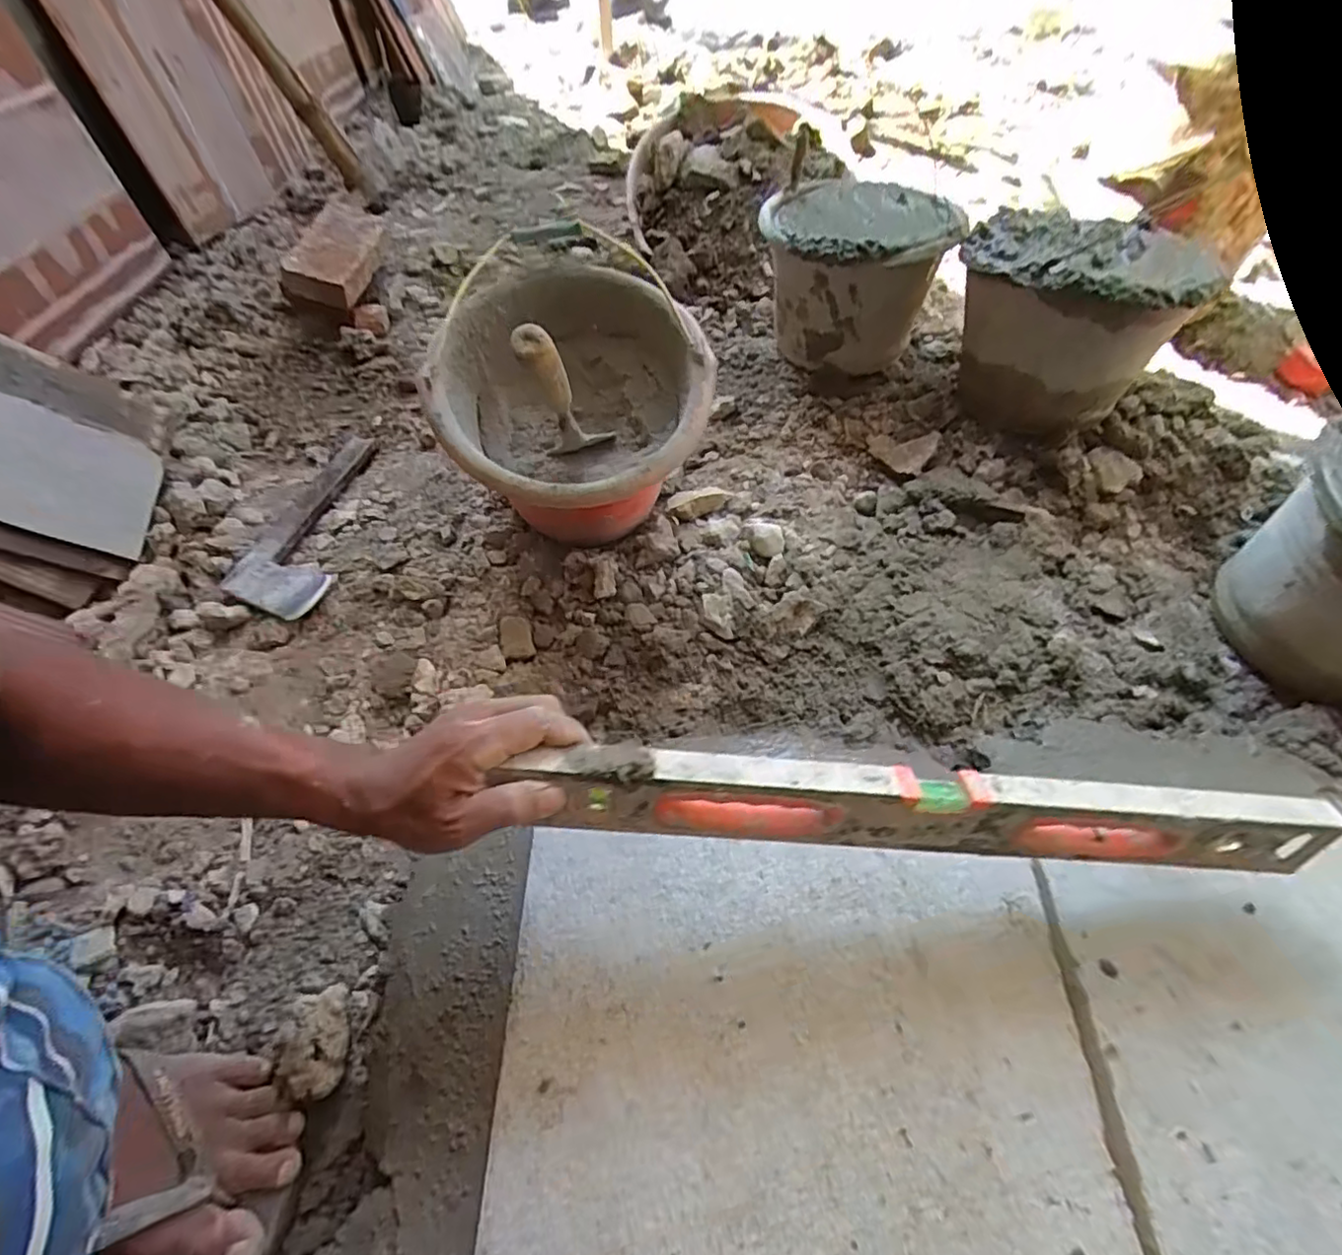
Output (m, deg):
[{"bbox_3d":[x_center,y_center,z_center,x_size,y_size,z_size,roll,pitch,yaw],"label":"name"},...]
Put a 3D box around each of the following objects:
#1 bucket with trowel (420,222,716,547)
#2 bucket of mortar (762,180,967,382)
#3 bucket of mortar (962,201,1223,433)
[{"bbox_3d":[-0.097,-0.214,0.656,0.262,0.280,0.269,0,54,-1],"label":"bucket with trowel"},{"bbox_3d":[0.262,-0.520,0.932,0.257,0.208,0.251,0,54,-1],"label":"bucket of mortar"},{"bbox_3d":[0.508,-0.395,0.823,0.263,0.221,0.234,39,62,24],"label":"bucket of mortar"}]

